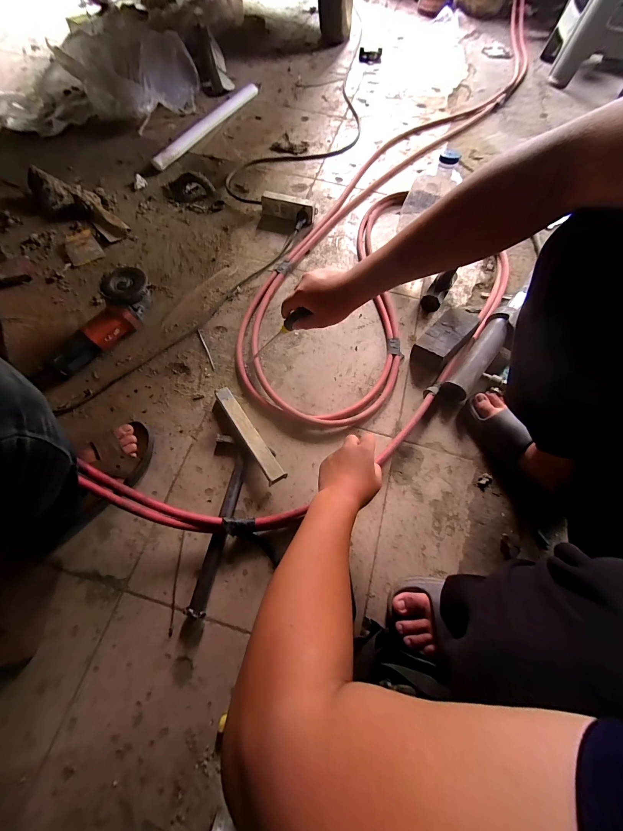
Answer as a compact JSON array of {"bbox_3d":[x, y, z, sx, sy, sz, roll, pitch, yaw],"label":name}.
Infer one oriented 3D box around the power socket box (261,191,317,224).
[{"bbox_3d":[-0.064,-0.582,0.820,0.151,0.055,0.033,18,69,5],"label":"power socket box"}]

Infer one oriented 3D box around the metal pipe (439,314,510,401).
[{"bbox_3d":[0.365,-0.124,0.653,0.056,0.060,0.253,36,71,12],"label":"metal pipe"}]

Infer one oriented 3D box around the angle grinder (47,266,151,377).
[{"bbox_3d":[-0.444,-0.190,0.633,0.087,0.089,0.277,34,84,11],"label":"angle grinder"}]

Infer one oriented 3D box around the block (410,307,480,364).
[{"bbox_3d":[0.295,-0.171,0.661,0.073,0.057,0.168,42,71,15],"label":"block"}]

